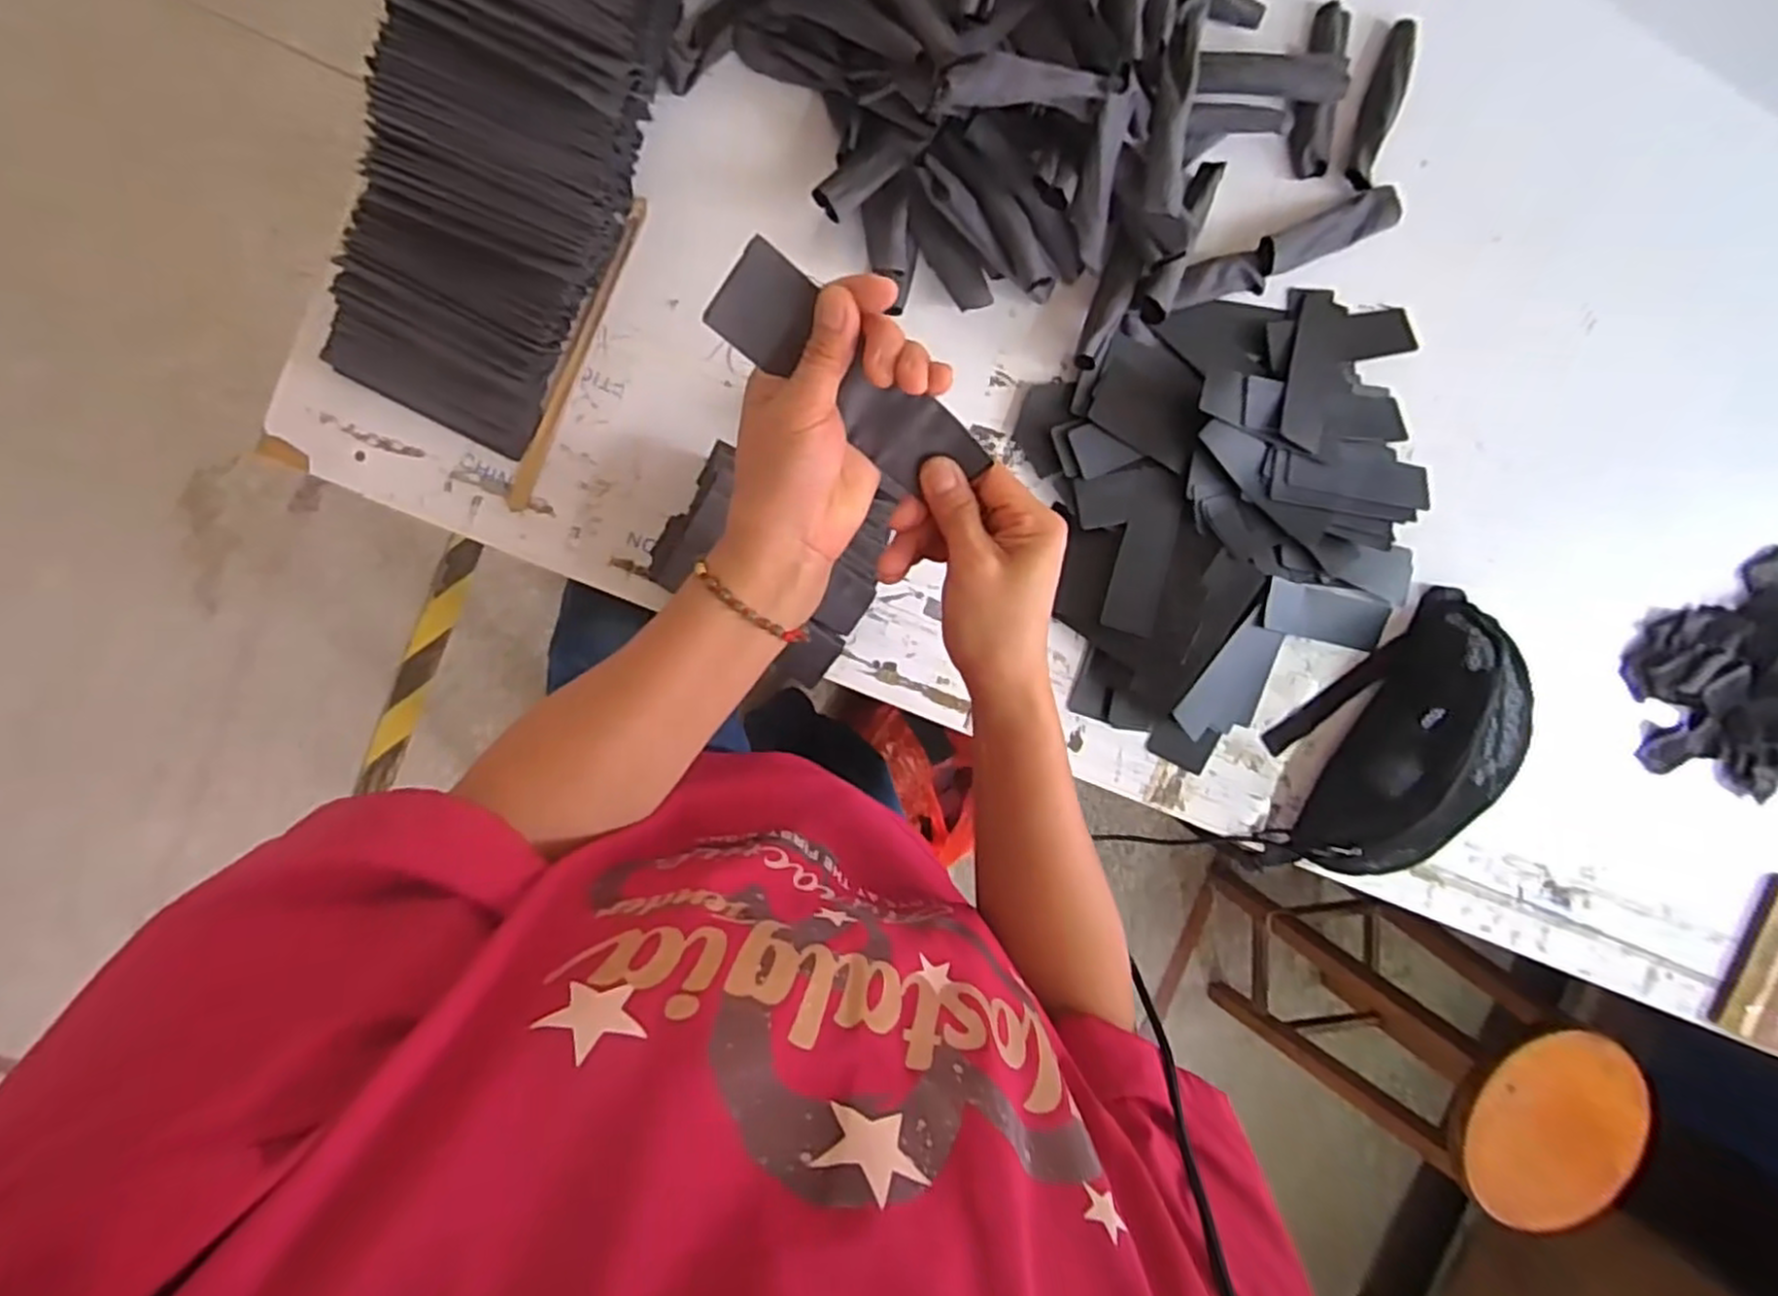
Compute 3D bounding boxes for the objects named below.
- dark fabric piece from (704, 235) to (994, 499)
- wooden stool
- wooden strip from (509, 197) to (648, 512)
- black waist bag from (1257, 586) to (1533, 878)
[{"bbox_3d":[-0.017,-0.125,0.369,0.144,0.006,0.044,37,112,-22],"label":"dark fabric piece"},{"bbox_3d":[0.826,0.613,1.290,0.302,0.603,0.310,19,92,-9],"label":"wooden stool"},{"bbox_3d":[-0.257,-0.241,0.635,0.017,0.006,0.270,22,92,-9],"label":"wooden strip"},{"bbox_3d":[0.487,0.097,0.735,0.309,0.082,0.156,-43,99,-2],"label":"black waist bag"}]

